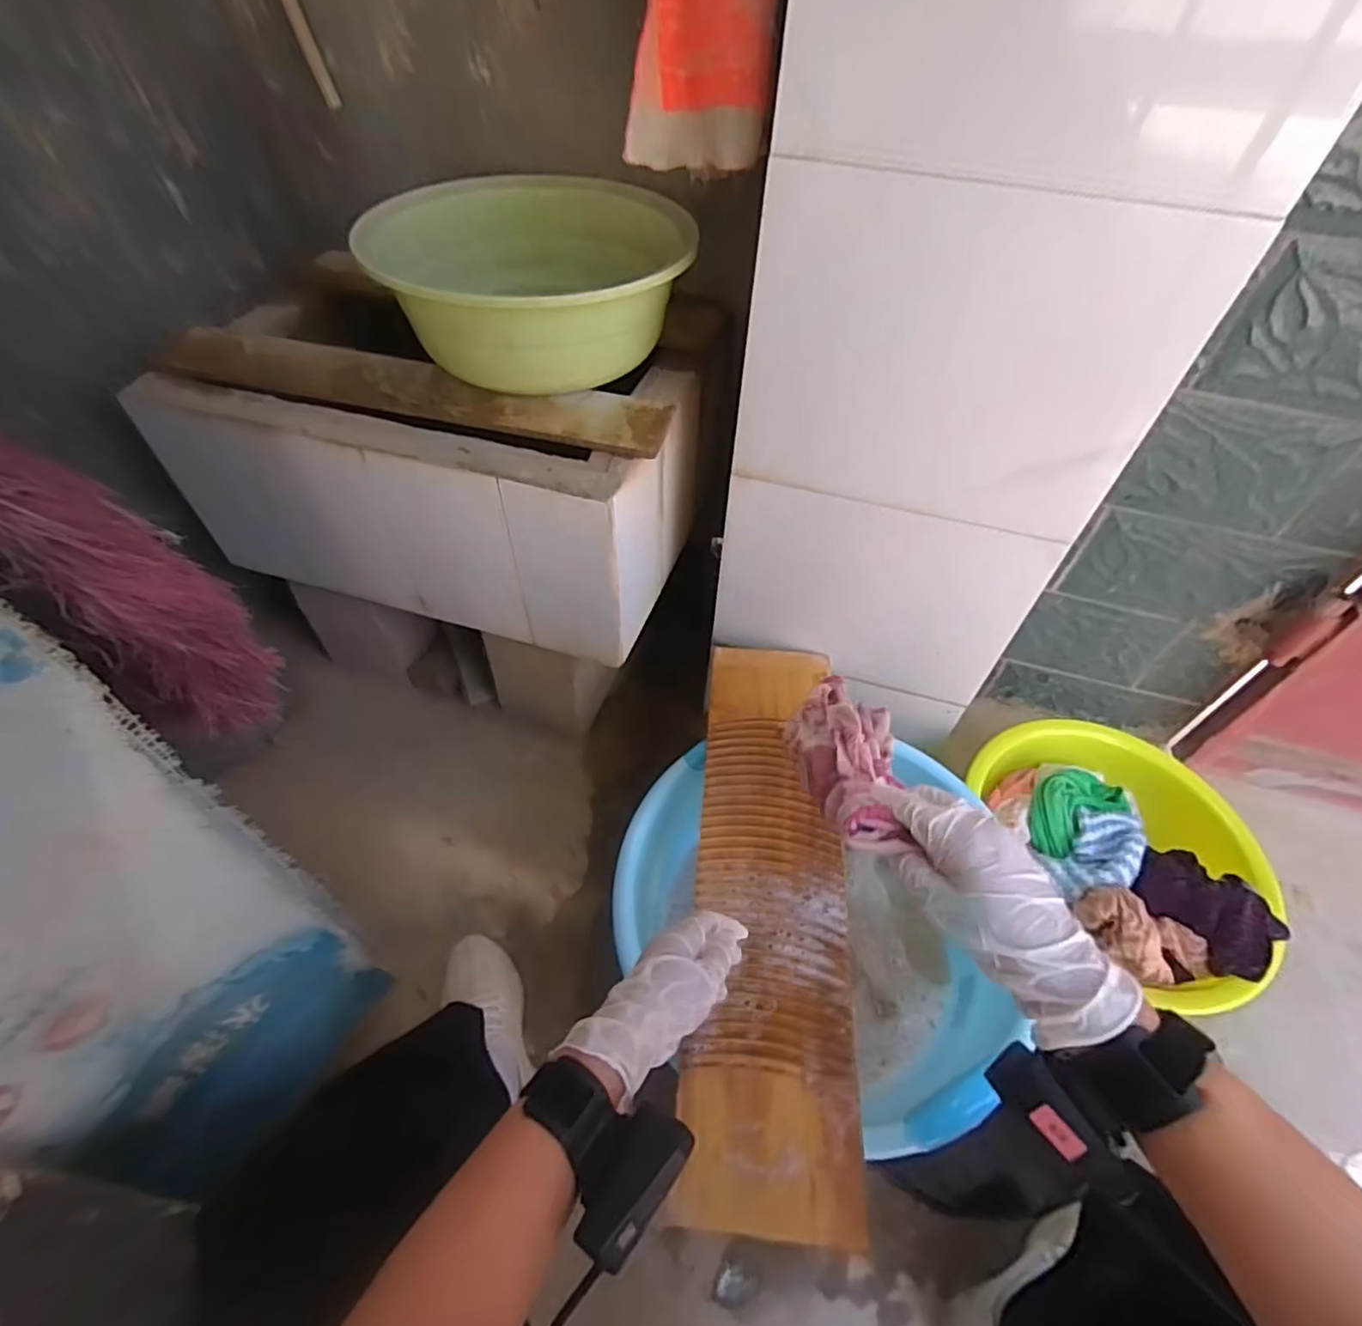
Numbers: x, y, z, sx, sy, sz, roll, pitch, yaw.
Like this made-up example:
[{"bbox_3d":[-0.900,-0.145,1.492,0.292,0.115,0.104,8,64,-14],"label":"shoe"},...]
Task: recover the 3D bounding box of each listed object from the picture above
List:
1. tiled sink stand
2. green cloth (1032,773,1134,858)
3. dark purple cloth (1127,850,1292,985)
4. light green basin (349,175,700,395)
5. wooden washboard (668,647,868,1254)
[{"bbox_3d":[-0.292,-0.204,0.901,0.575,0.454,0.340,14,51,9],"label":"tiled sink stand"},{"bbox_3d":[0.509,0.185,0.827,0.148,0.030,0.079,-24,55,-21],"label":"green cloth"},{"bbox_3d":[0.604,0.281,0.738,0.112,0.064,0.155,5,51,1],"label":"dark purple cloth"},{"bbox_3d":[-0.162,-0.411,0.689,0.253,0.122,0.271,38,59,25],"label":"light green basin"},{"bbox_3d":[0.092,0.215,0.668,0.156,0.017,0.576,3,51,0],"label":"wooden washboard"}]

